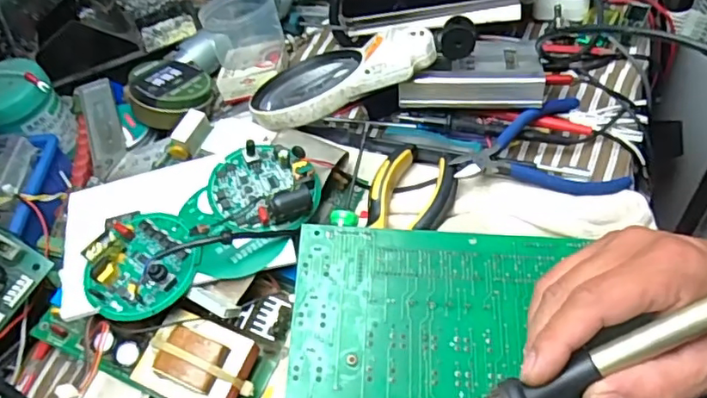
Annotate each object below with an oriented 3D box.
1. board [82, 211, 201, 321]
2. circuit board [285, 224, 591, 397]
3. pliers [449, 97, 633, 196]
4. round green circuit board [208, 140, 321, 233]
[{"bbox_3d":[-0.127,0.035,0.348,0.065,0.025,0.071,-5,53,7],"label":"board"},{"bbox_3d":[0.072,0.093,0.320,0.213,0.029,0.156,2,56,2],"label":"circuit board"},{"bbox_3d":[0.125,-0.031,0.405,0.114,0.023,0.079,-16,53,-2],"label":"pliers"},{"bbox_3d":[-0.058,-0.010,0.372,0.068,0.020,0.064,-5,53,7],"label":"round green circuit board"}]

